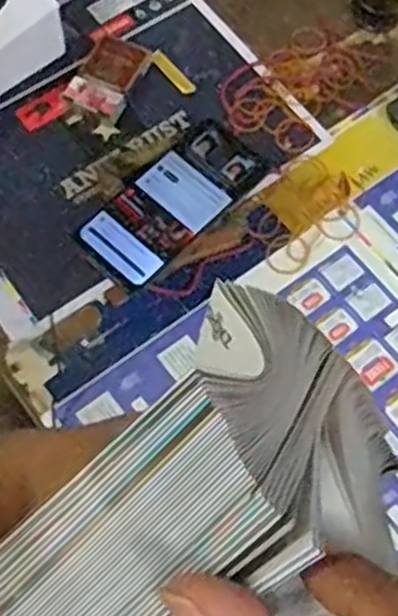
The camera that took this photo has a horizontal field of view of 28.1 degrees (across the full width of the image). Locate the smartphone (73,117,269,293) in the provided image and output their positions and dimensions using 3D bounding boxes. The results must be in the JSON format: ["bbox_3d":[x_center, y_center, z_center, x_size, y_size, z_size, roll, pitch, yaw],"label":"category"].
[{"bbox_3d":[-0.019,-0.085,0.631,0.155,0.009,0.073,-40,73,-14],"label":"smartphone"}]

